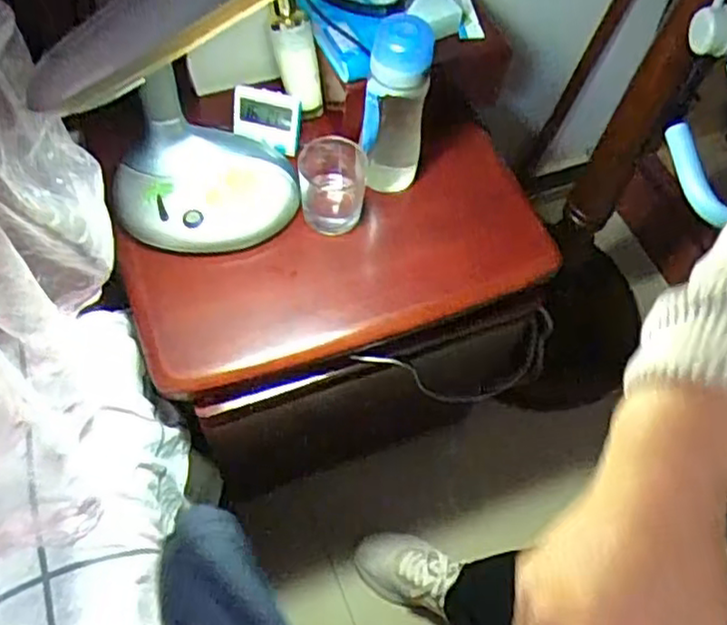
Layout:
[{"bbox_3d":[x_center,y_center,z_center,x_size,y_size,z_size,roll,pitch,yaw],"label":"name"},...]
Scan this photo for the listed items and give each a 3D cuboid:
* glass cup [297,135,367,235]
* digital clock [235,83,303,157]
[{"bbox_3d":[-0.038,-0.145,0.784,0.075,0.082,0.079,2,61,-3],"label":"glass cup"},{"bbox_3d":[-0.113,-0.220,0.813,0.075,0.073,0.021,9,39,-4],"label":"digital clock"}]

